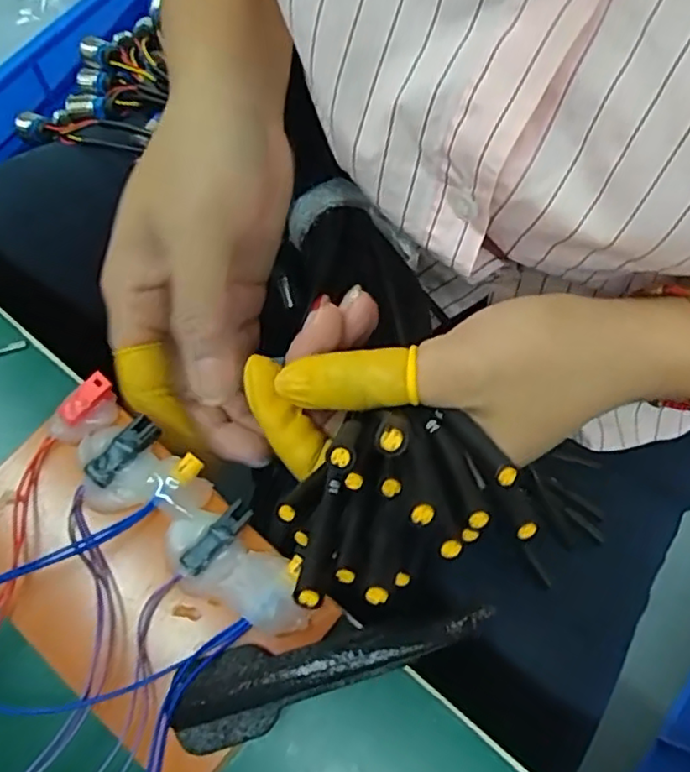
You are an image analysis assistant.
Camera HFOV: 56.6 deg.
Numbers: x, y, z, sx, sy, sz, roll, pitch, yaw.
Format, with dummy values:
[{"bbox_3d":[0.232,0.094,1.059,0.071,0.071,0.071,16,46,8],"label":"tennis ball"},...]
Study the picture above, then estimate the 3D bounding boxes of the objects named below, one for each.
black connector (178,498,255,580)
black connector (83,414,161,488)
[{"bbox_3d":[-0.041,0.048,0.203,0.008,0.005,0.027,42,75,14],"label":"black connector"},{"bbox_3d":[-0.074,0.022,0.212,0.025,0.005,0.010,-42,75,-13],"label":"black connector"}]

